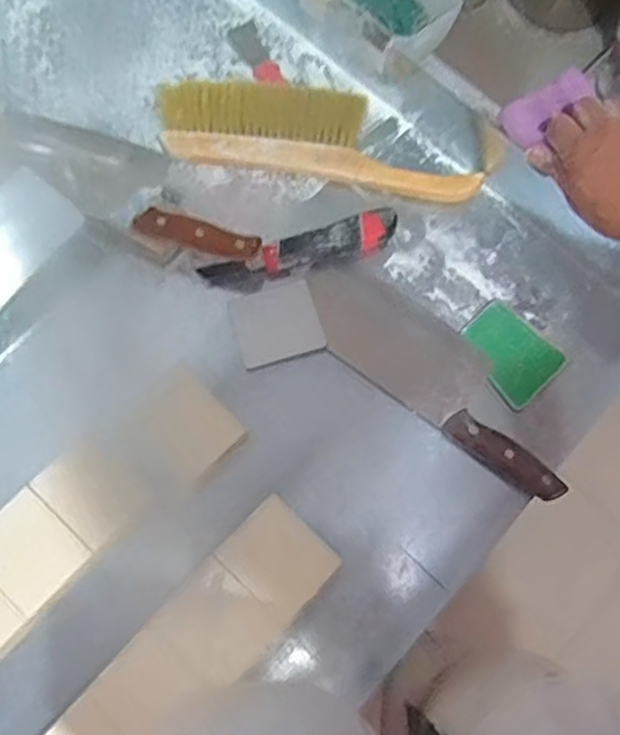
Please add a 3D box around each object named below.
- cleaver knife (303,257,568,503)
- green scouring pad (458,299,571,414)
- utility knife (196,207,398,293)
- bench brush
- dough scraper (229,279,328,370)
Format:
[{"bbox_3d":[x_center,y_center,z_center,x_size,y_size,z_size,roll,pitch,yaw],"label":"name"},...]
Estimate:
[{"bbox_3d":[0.128,-0.001,0.689,0.299,0.028,0.101,37,78,7],"label":"cleaver knife"},{"bbox_3d":[0.200,-0.017,0.703,0.079,0.012,0.096,-42,80,-11],"label":"green scouring pad"},{"bbox_3d":[-0.007,-0.115,0.717,0.201,0.025,0.042,-18,77,-6],"label":"utility knife"},{"bbox_3d":[0.010,-0.247,0.748,0.352,0.039,0.102,9,75,1],"label":"bench brush"},{"bbox_3d":[-0.032,-0.044,0.701,0.082,0.005,0.075,-18,75,-3],"label":"dough scraper"}]

